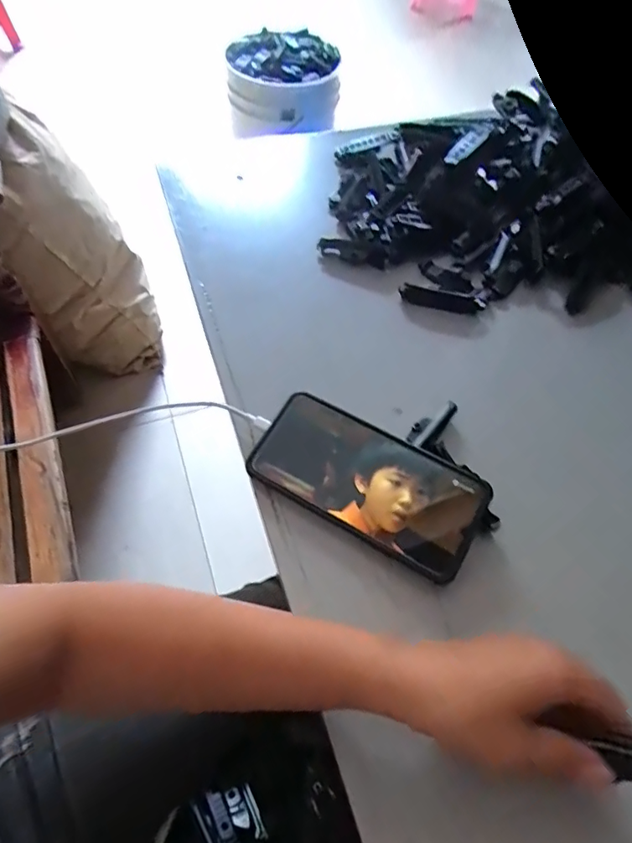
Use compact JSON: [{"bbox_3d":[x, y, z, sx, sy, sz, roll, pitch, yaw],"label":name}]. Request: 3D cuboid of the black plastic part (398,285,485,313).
[{"bbox_3d":[0.124,-0.119,0.508,0.082,0.008,0.019,12,57,4],"label":"black plastic part"}]

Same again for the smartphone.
[{"bbox_3d":[0.038,0.044,0.381,0.165,0.015,0.078,28,73,15],"label":"smartphone"}]

